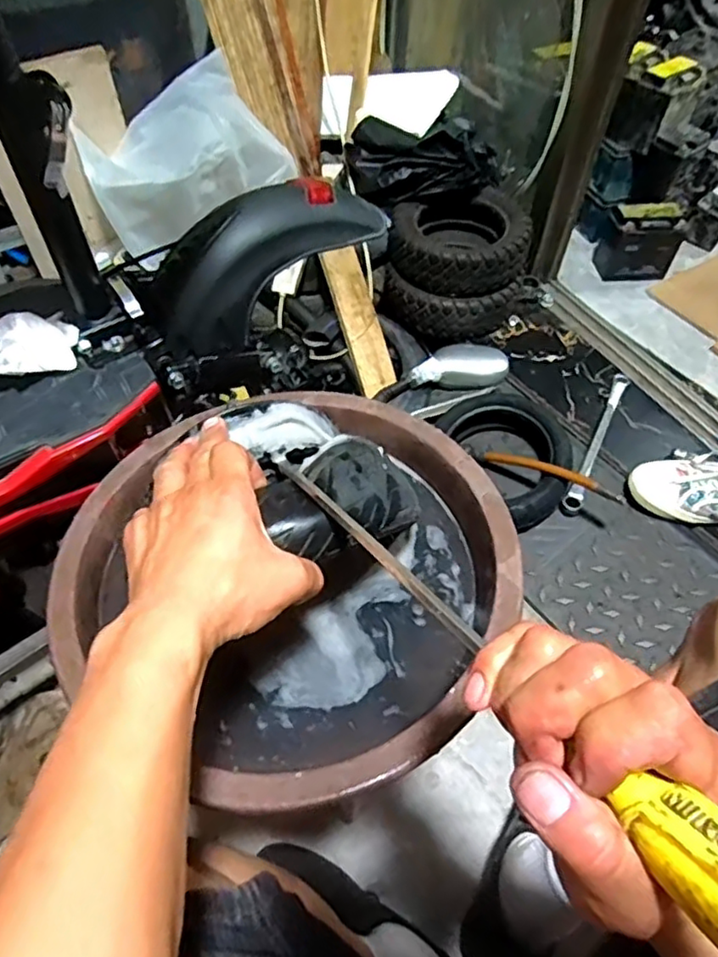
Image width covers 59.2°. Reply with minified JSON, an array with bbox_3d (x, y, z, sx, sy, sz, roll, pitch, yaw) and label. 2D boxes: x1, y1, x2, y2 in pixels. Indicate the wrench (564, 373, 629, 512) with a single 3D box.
[{"bbox_3d":[0.406,-0.071,1.066,0.028,0.023,0.299,24,56,15],"label":"wrench"}]

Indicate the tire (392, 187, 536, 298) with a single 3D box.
[{"bbox_3d":[0.189,-0.454,1.180,0.239,0.091,0.235,1,53,-2],"label":"tire"}]

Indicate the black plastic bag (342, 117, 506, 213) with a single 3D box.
[{"bbox_3d":[0.122,-0.604,1.203,0.291,0.103,0.176,2,53,-1],"label":"black plastic bag"}]

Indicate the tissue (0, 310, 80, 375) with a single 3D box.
[{"bbox_3d":[-0.304,-0.124,0.577,0.087,0.039,0.072,-24,58,-19],"label":"tissue"}]

